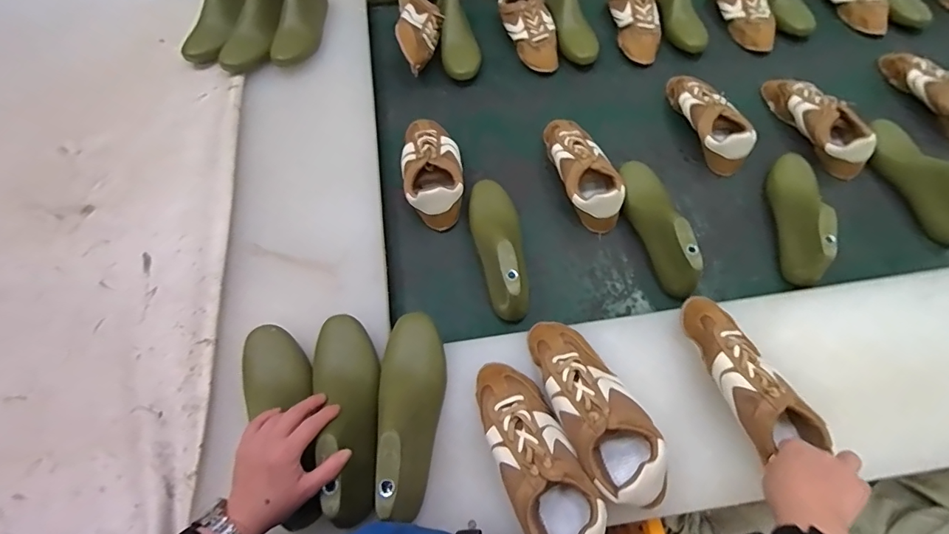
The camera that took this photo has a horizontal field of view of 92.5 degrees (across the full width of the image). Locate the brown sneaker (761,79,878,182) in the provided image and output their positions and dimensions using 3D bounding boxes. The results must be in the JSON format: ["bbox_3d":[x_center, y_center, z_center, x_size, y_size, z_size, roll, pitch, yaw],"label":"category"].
[{"bbox_3d":[0.615,-0.263,0.815,0.070,0.072,0.226,-15,64,-6],"label":"brown sneaker"}]

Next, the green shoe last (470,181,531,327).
[{"bbox_3d":[0.037,-0.042,0.693,0.068,0.085,0.245,-13,64,-5],"label":"green shoe last"}]

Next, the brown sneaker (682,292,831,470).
[{"bbox_3d":[0.323,0.135,0.549,0.085,0.071,0.212,-23,62,-10],"label":"brown sneaker"}]

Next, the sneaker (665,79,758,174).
[{"bbox_3d":[0.424,-0.272,0.818,0.091,0.074,0.235,-4,64,-1],"label":"sneaker"}]

